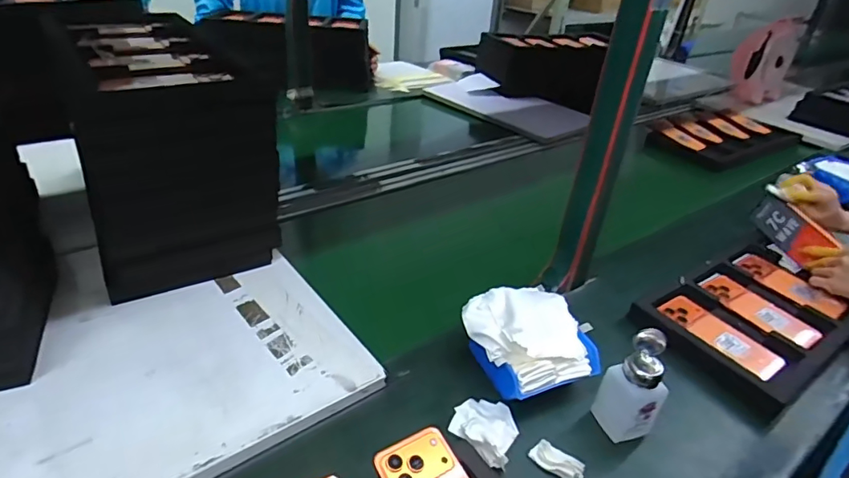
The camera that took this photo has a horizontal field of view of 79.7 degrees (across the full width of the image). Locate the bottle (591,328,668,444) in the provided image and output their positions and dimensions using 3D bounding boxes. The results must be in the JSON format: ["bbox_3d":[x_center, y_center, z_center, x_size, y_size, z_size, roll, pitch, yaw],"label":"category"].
[{"bbox_3d":[0.238,0.167,0.572,0.046,0.134,0.060,-15,38,-29],"label":"bottle"}]

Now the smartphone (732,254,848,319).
[{"bbox_3d":[0.624,0.073,0.869,0.080,0.014,0.172,-15,37,-29],"label":"smartphone"}]

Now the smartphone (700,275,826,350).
[{"bbox_3d":[0.523,0.108,0.798,0.078,0.004,0.169,-16,38,-30],"label":"smartphone"}]

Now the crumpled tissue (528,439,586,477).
[{"bbox_3d":[0.143,0.241,0.551,0.056,0.018,0.023,21,36,24],"label":"crumpled tissue"}]

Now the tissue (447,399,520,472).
[{"bbox_3d":[0.071,0.211,0.580,0.075,0.018,0.079,23,36,25],"label":"tissue"}]

